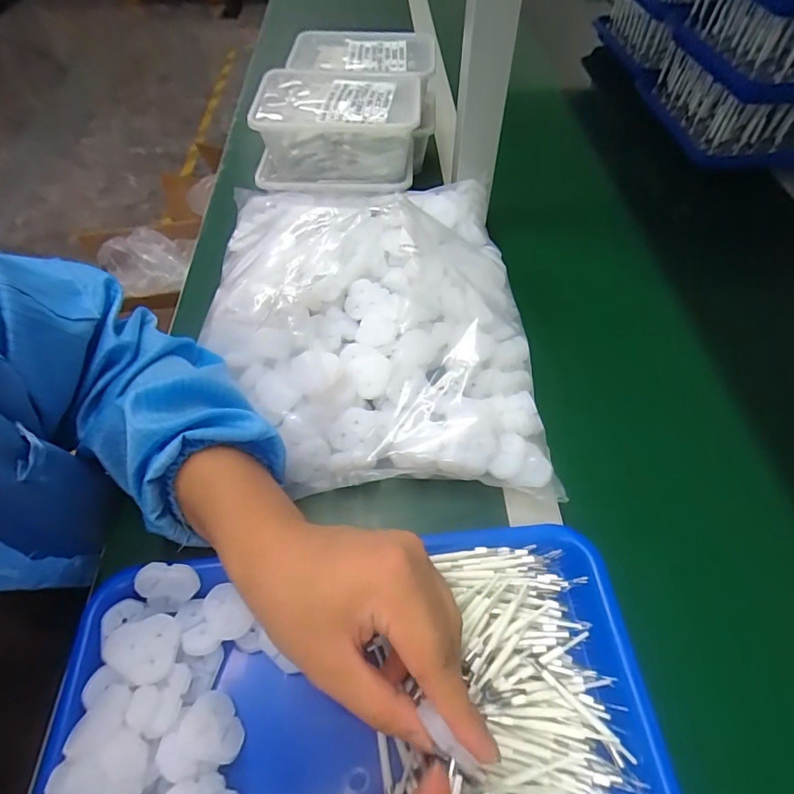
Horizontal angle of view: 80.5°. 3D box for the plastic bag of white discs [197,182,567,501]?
[{"bbox_3d":[-0.025,-0.071,0.406,0.268,0.057,0.312,-2,55,-2],"label":"plastic bag of white discs"}]

